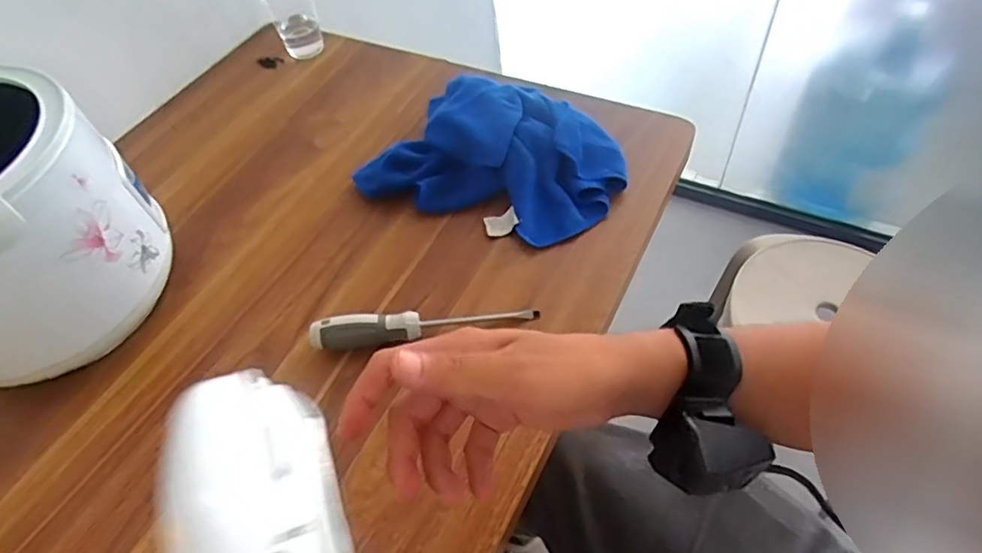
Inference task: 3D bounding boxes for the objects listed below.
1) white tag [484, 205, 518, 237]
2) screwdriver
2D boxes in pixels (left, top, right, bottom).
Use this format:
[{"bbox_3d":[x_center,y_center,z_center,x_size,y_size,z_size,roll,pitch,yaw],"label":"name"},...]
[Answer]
[{"bbox_3d":[0.010,-0.051,0.553,0.029,0.009,0.028,-14,53,-4],"label":"white tag"},{"bbox_3d":[-0.054,0.038,0.482,0.183,0.026,0.023,-9,53,-1],"label":"screwdriver"}]

